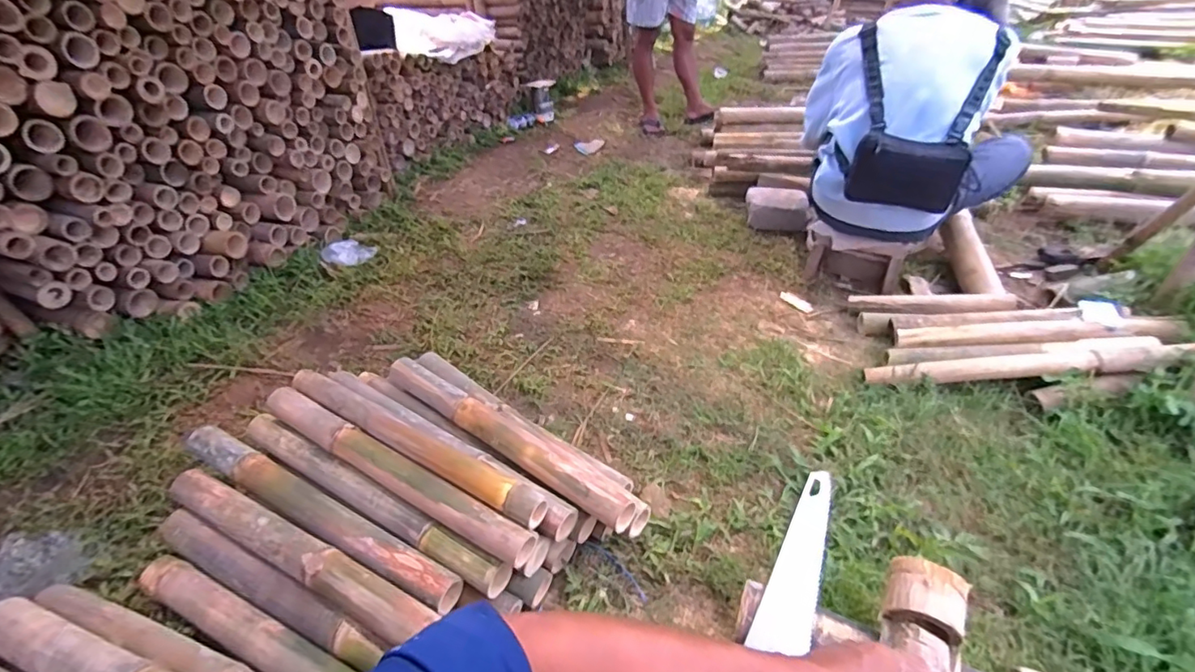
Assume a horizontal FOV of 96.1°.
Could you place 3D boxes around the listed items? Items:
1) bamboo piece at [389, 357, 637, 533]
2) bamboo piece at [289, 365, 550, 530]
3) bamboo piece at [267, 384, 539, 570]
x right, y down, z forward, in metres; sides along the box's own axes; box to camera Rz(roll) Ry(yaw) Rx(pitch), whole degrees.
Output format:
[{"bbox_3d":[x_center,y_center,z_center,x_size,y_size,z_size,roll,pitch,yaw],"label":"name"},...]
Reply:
[{"bbox_3d":[-0.192,0.170,0.994,0.603,0.054,0.066,23,42,32],"label":"bamboo piece"},{"bbox_3d":[-0.343,0.187,0.948,0.593,0.058,0.052,19,39,27],"label":"bamboo piece"},{"bbox_3d":[-0.367,0.223,0.920,0.602,0.067,0.054,18,39,26],"label":"bamboo piece"}]

